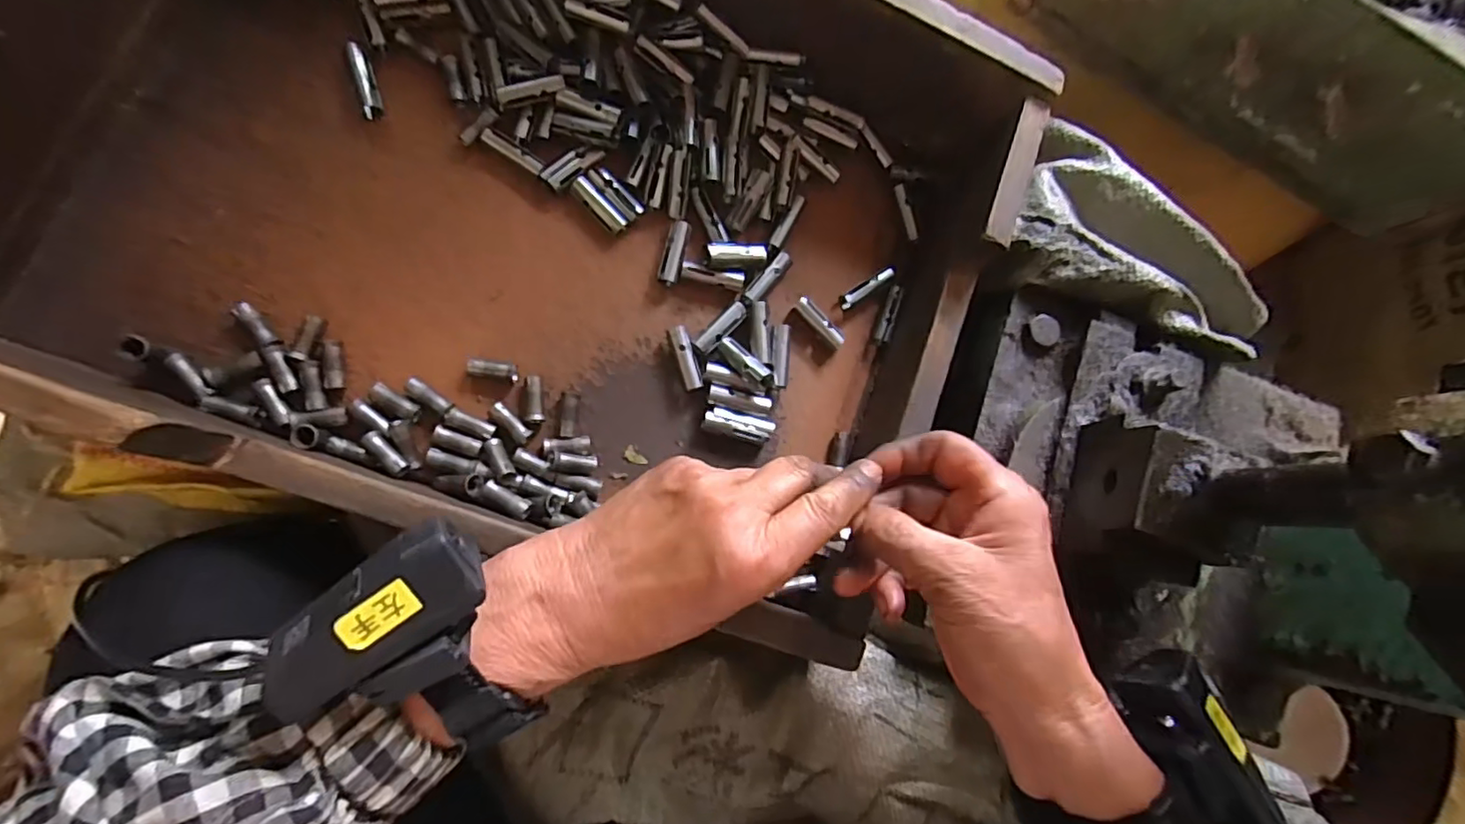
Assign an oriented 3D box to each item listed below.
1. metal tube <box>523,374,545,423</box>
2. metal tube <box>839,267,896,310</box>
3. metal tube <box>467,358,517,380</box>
[{"bbox_3d":[-0.108,-0.007,0.337,0.010,0.008,0.026,-8,88,-11],"label":"metal tube"},{"bbox_3d":[0.083,-0.077,0.381,0.040,0.013,0.009,-35,93,-11],"label":"metal tube"},{"bbox_3d":[-0.129,-0.023,0.333,0.024,0.010,0.009,10,86,-23],"label":"metal tube"}]

